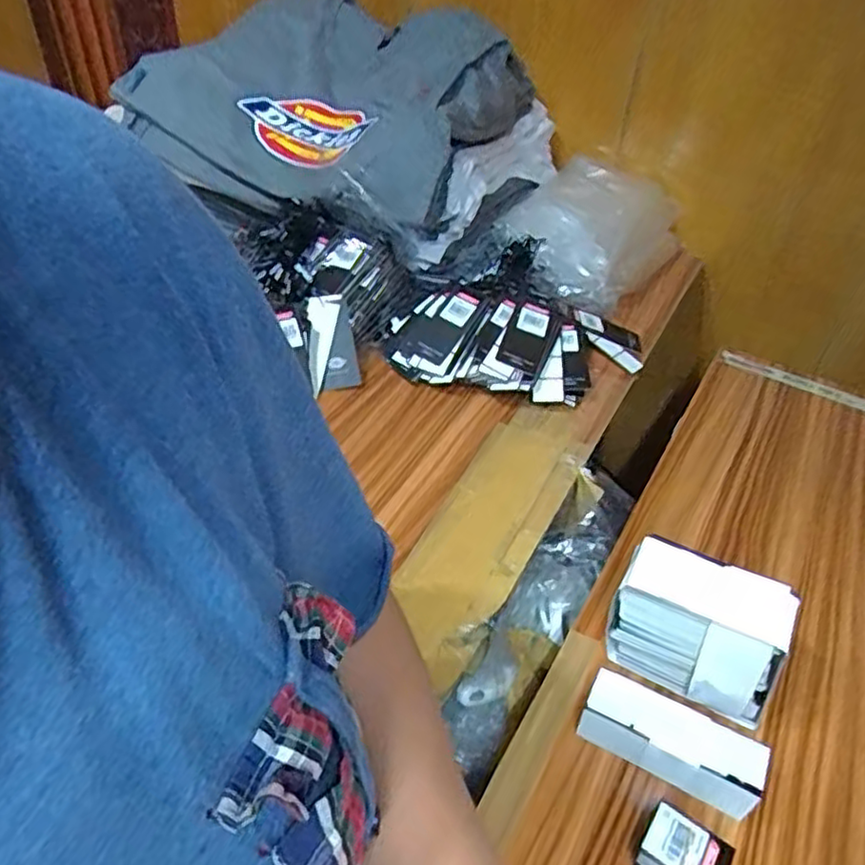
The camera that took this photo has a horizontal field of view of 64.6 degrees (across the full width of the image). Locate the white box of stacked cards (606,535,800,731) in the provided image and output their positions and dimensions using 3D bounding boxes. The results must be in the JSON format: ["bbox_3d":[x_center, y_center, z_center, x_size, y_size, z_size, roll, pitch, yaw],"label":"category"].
[{"bbox_3d":[0.201,0.152,0.521,0.121,0.107,0.053,22,44,20],"label":"white box of stacked cards"}]

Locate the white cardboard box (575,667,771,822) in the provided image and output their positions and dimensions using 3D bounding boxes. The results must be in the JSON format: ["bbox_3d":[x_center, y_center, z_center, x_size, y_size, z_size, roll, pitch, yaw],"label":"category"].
[{"bbox_3d":[0.167,0.218,0.485,0.119,0.047,0.039,22,45,20],"label":"white cardboard box"}]

